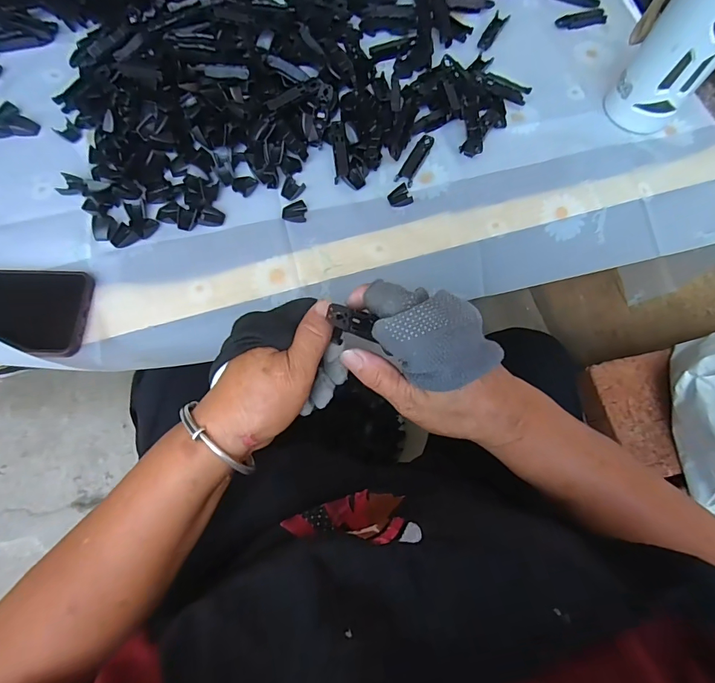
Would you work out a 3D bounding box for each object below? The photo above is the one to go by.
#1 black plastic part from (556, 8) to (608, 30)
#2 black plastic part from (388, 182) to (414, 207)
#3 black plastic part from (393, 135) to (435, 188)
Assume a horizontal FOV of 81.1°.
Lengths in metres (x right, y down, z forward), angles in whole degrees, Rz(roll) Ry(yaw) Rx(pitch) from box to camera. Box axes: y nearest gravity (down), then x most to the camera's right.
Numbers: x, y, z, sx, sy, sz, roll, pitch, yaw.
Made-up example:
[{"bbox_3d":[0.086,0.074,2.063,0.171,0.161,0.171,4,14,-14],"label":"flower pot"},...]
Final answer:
[{"bbox_3d":[0.278,-0.398,0.517,0.064,0.007,0.025,-20,73,-9],"label":"black plastic part"},{"bbox_3d":[0.043,-0.145,0.418,0.023,0.008,0.019,-27,75,-11],"label":"black plastic part"},{"bbox_3d":[0.060,-0.191,0.435,0.019,0.006,0.070,25,72,6],"label":"black plastic part"}]

